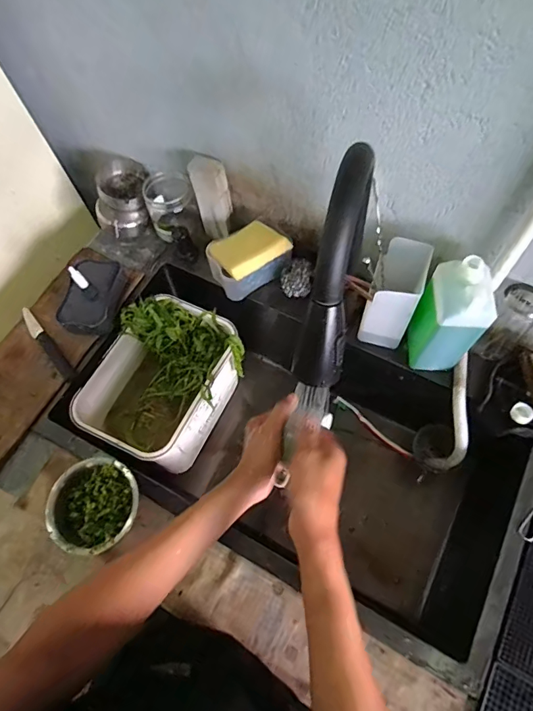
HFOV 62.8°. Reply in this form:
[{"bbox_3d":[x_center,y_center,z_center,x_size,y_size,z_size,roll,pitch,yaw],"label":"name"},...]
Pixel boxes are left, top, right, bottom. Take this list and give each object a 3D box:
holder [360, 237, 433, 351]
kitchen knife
[{"bbox_3d":[0.195,-0.088,0.677,0.070,0.163,0.093,16,66,10],"label":"holder"},{"bbox_3d":[-0.386,-0.022,0.765,0.021,0.018,0.161,-39,69,-15],"label":"kitchen knife"}]

